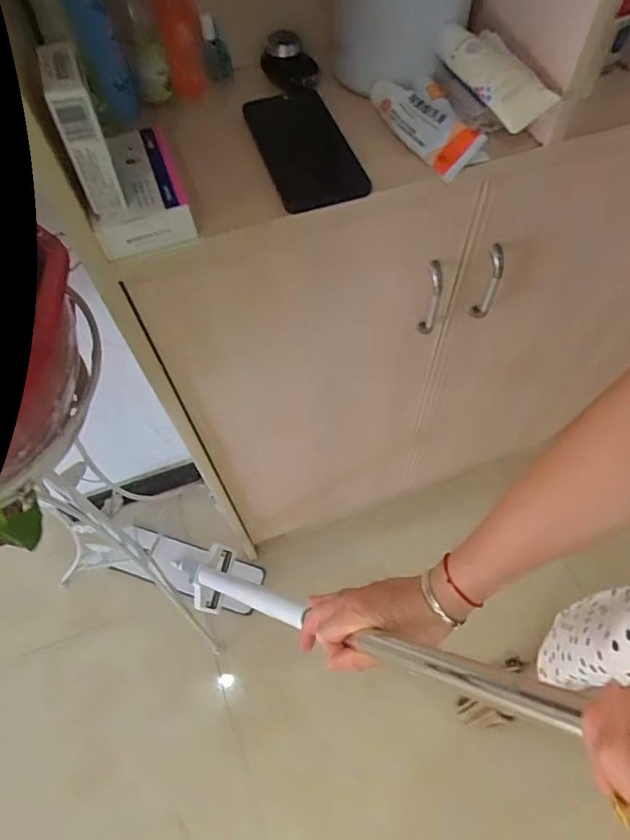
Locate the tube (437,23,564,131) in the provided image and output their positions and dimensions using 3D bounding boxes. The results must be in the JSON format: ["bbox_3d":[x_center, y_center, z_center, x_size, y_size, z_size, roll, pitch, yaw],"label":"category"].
[{"bbox_3d":[0.154,-0.302,0.445,0.039,0.027,0.124,-23,65,-15],"label":"tube"}]

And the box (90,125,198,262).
[{"bbox_3d":[-0.151,-0.193,0.427,0.072,0.032,0.112,-16,63,-12],"label":"box"}]

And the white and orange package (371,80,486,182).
[{"bbox_3d":[0.097,-0.273,0.471,0.046,0.023,0.136,-43,63,14],"label":"white and orange package"}]

